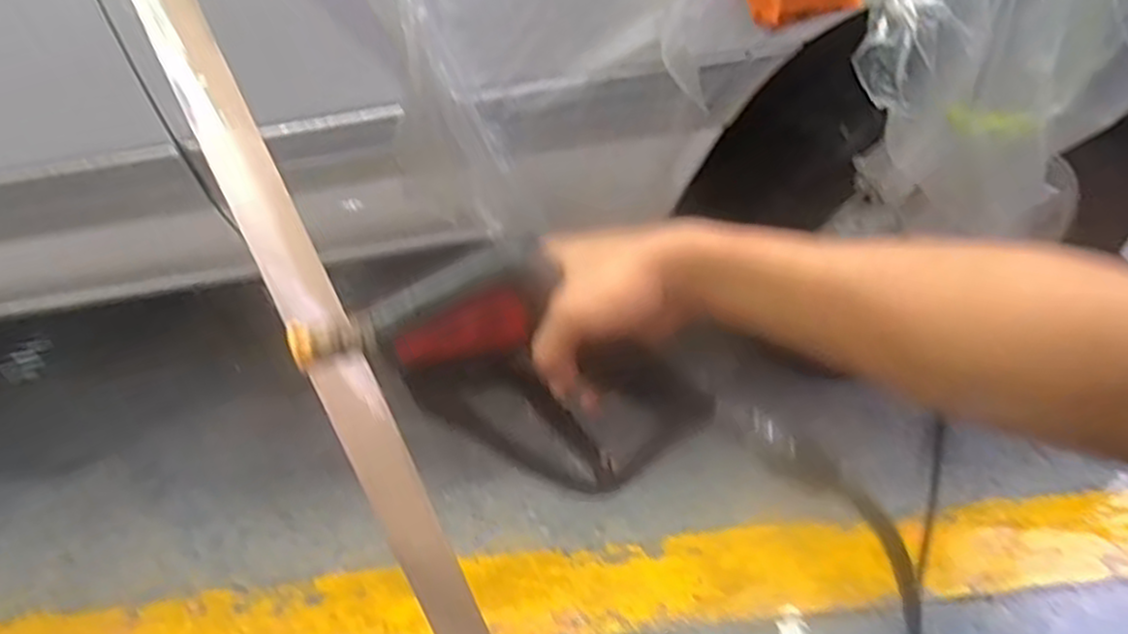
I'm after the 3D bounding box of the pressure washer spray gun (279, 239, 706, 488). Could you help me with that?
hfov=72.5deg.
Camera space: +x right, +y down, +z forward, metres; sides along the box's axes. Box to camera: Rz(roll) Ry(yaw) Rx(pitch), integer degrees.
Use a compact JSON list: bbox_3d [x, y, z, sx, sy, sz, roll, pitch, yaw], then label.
[{"bbox_3d":[-0.031,0.033,0.468,0.229,0.157,0.061,5,53,9],"label":"pressure washer spray gun"}]

